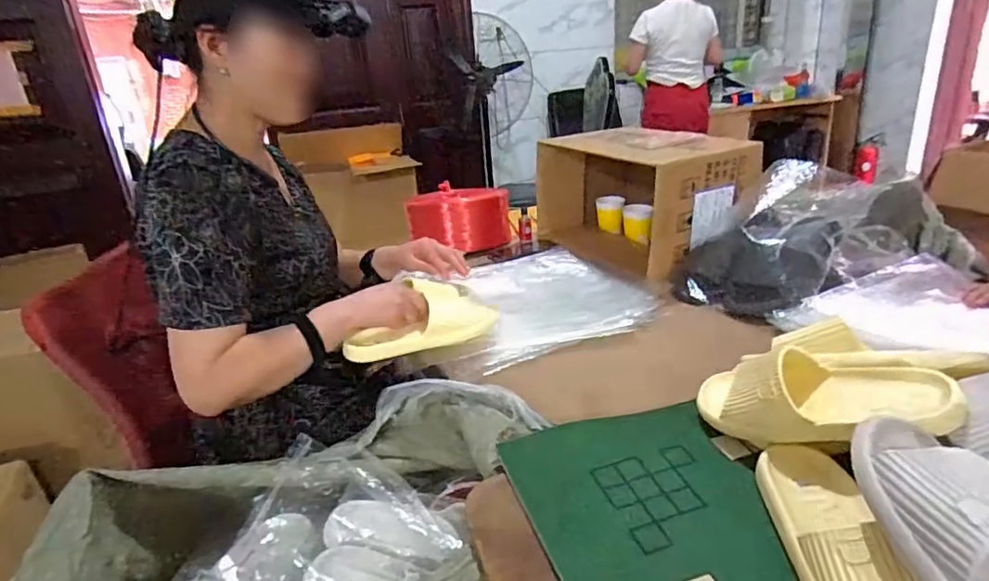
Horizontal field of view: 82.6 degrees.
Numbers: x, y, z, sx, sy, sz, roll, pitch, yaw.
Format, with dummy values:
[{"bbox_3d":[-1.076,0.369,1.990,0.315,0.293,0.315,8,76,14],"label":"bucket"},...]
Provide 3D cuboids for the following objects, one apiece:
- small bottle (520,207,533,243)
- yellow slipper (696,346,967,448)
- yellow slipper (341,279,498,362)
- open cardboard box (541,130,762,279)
[{"bbox_3d":[0.078,-0.161,1.413,0.032,0.087,0.027,-3,22,4],"label":"small bottle"},{"bbox_3d":[0.336,0.109,0.601,0.254,0.087,0.099,-9,14,40],"label":"yellow slipper"},{"bbox_3d":[-0.119,0.041,0.907,0.238,0.081,0.110,-11,23,-15],"label":"yellow slipper"},{"bbox_3d":[0.327,-0.200,1.268,0.287,0.279,0.405,-15,24,-24],"label":"open cardboard box"}]

